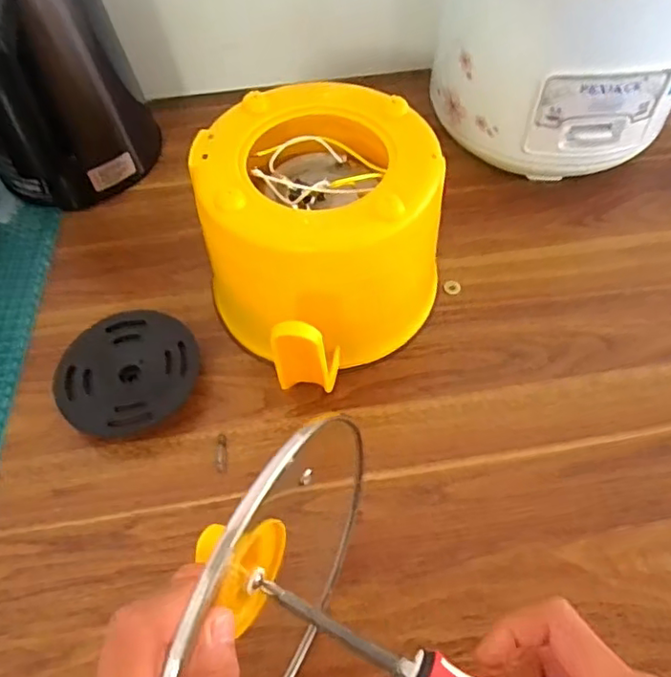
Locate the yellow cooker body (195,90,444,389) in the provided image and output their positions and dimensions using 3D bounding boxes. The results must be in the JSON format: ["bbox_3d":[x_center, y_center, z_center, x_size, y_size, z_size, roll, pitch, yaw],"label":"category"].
[{"bbox_3d":[-0.007,-0.074,0.406,0.155,0.125,0.154,-12,57,-6],"label":"yellow cooker body"}]

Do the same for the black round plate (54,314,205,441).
[{"bbox_3d":[-0.142,0.025,0.409,0.092,0.019,0.092,-1,56,1],"label":"black round plate"}]

